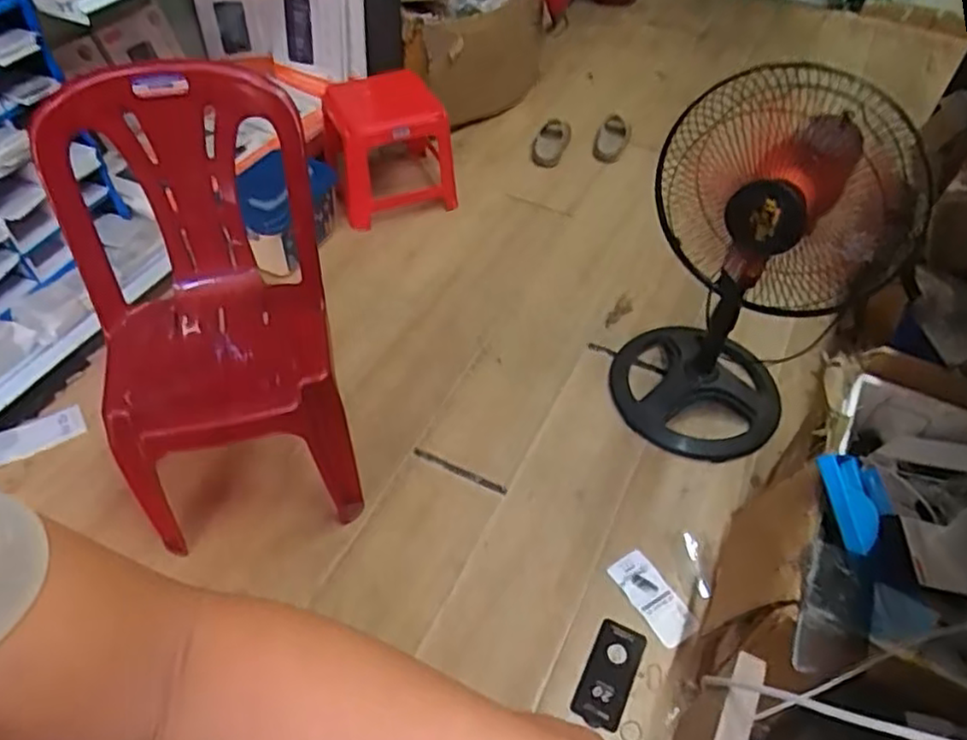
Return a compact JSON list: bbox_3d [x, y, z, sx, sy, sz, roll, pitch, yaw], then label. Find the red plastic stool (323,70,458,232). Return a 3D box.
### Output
[{"bbox_3d":[-0.222,-0.537,1.639,0.284,0.260,0.267,-10,51,-11],"label":"red plastic stool"}]

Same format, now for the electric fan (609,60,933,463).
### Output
[{"bbox_3d":[0.415,-0.158,1.116,0.323,0.625,0.269,13,50,8],"label":"electric fan"}]

